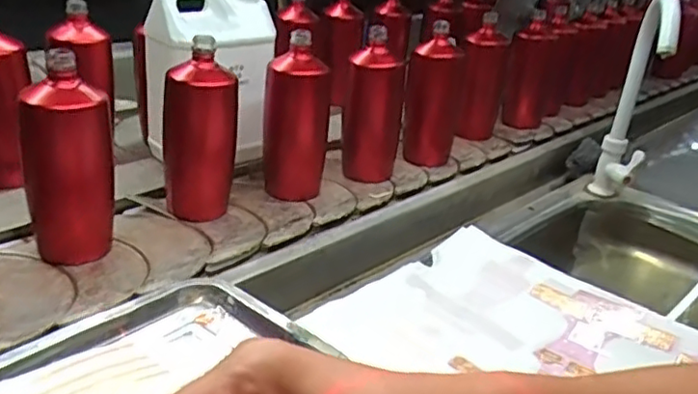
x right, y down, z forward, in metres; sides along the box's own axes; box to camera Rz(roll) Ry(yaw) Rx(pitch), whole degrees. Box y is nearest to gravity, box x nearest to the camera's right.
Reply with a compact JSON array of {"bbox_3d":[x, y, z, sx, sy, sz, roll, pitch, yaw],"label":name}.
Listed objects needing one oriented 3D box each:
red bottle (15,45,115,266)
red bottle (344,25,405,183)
[{"bbox_3d":[-0.279,-0.035,0.634,0.059,0.196,0.060,15,27,16],"label":"red bottle"},{"bbox_3d":[0.034,-0.123,0.884,0.082,0.182,0.070,8,26,3],"label":"red bottle"}]

